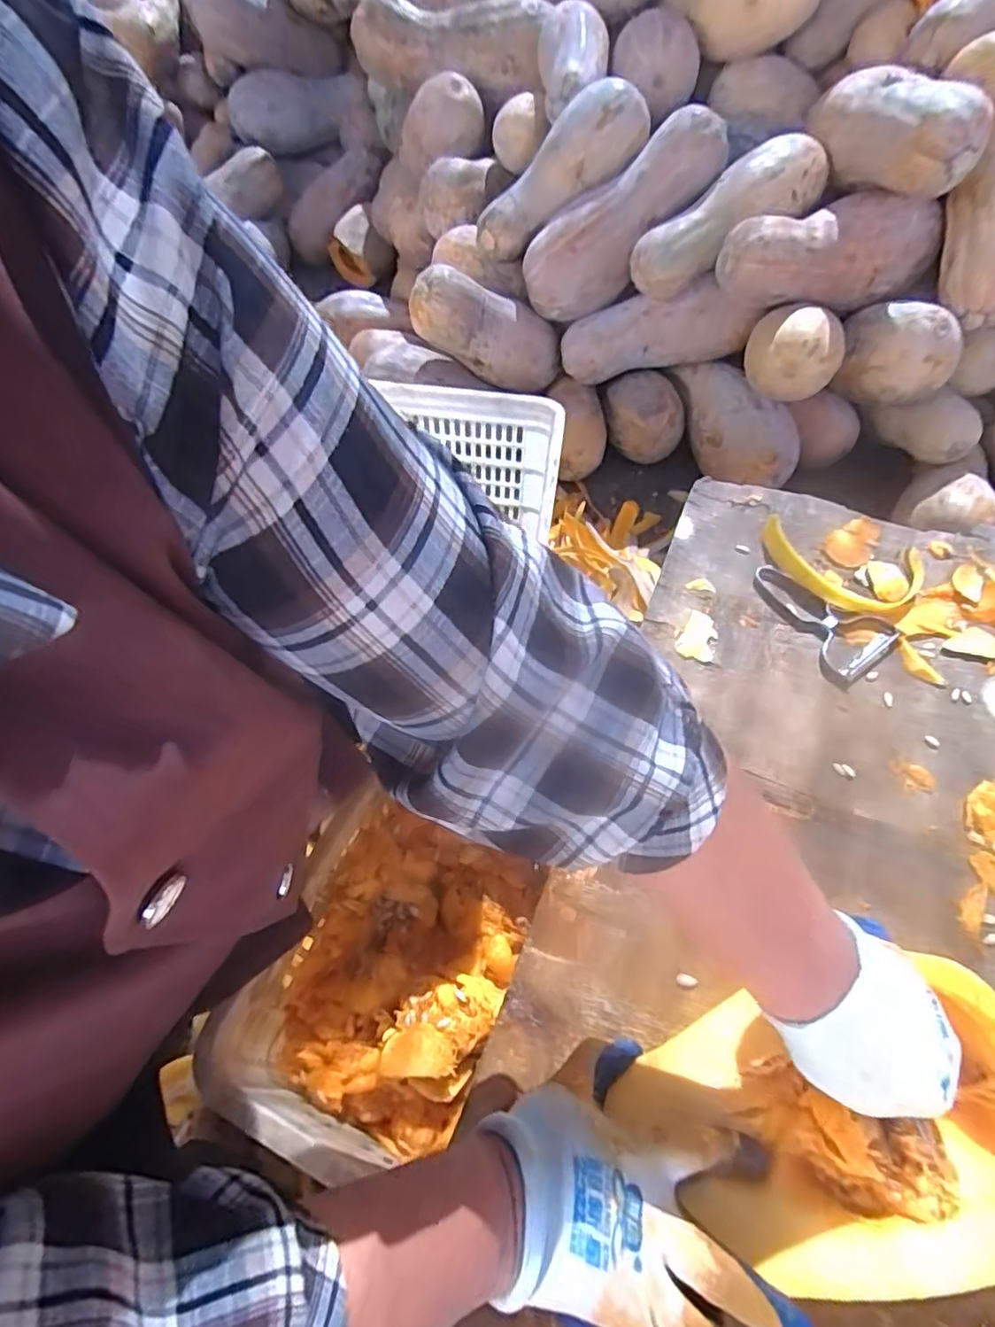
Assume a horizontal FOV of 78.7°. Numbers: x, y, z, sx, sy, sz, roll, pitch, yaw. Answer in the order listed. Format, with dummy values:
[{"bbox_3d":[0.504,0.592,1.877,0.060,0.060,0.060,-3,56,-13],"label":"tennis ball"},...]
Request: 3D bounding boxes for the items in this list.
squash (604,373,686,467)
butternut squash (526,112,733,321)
[{"bbox_3d":[0.285,-0.490,1.188,0.136,0.122,0.135,0,56,0],"label":"squash"},{"bbox_3d":[0.215,-0.754,1.039,0.378,0.126,0.106,-39,59,15],"label":"butternut squash"}]

